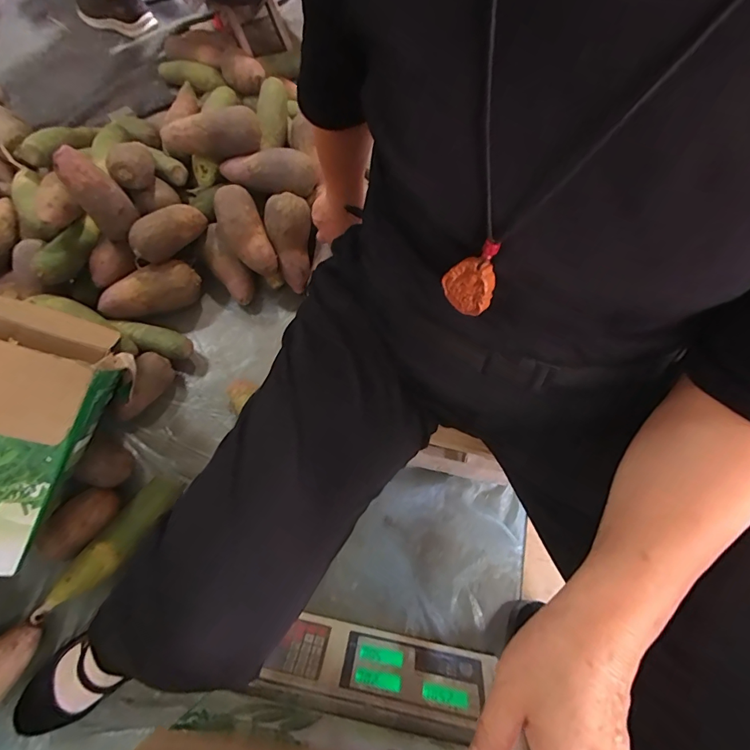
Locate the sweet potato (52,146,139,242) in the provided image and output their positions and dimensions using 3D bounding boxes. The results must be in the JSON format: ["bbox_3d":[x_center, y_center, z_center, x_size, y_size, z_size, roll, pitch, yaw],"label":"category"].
[{"bbox_3d":[-0.443,-0.291,0.681,0.064,0.143,0.052,-43,52,-18],"label":"sweet potato"}]

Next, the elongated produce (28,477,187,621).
[{"bbox_3d":[-0.364,0.244,0.593,0.059,0.042,0.227,33,69,11],"label":"elongated produce"}]

